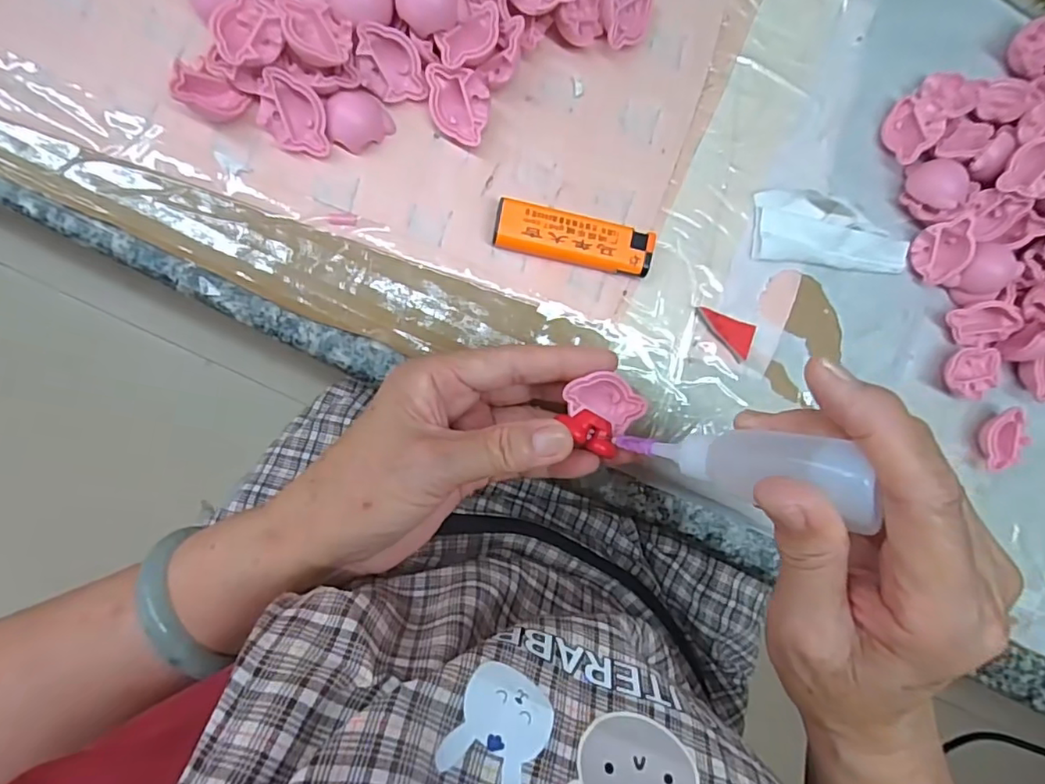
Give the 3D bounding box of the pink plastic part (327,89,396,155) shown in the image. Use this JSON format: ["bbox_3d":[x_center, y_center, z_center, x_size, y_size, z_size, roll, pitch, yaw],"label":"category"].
[{"bbox_3d":[-0.077,-0.129,0.270,0.029,0.009,0.025,-25,97,-5],"label":"pink plastic part"}]

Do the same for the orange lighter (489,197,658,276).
[{"bbox_3d":[0.026,-0.076,0.288,0.080,0.013,0.024,11,90,-10],"label":"orange lighter"}]

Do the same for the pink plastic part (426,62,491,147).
[{"bbox_3d":[-0.031,-0.137,0.274,0.030,0.010,0.031,11,112,3],"label":"pink plastic part"}]

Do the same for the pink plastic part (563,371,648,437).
[{"bbox_3d":[0.036,0.004,0.244,0.035,0.010,0.022,26,91,-9],"label":"pink plastic part"}]

